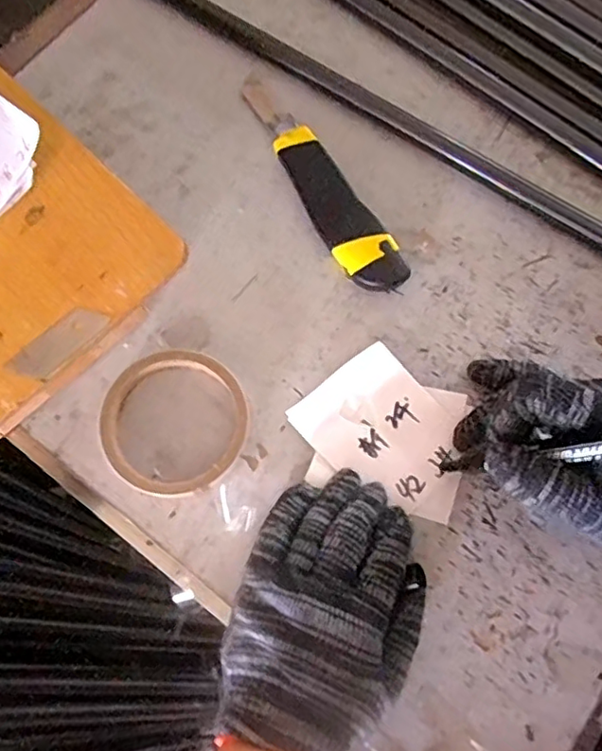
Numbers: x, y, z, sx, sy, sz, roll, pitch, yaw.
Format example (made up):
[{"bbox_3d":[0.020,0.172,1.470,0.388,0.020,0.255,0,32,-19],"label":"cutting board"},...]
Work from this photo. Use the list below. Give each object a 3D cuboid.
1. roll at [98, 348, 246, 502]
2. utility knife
[{"bbox_3d":[-0.080,0.030,0.380,0.090,0.018,0.091,0,74,-2],"label":"roll"},{"bbox_3d":[0.011,-0.141,0.430,0.037,0.018,0.195,-30,77,-10],"label":"utility knife"}]

